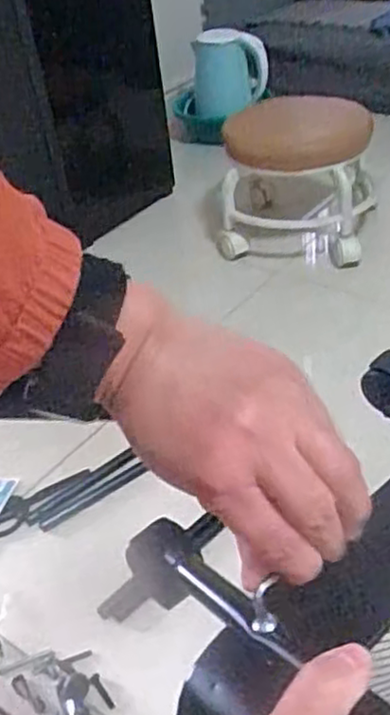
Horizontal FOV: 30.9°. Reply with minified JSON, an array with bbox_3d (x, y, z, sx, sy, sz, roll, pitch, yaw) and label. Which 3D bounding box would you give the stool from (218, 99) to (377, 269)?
[{"bbox_3d":[0.200,-0.350,1.395,0.286,0.254,0.269,5,40,15],"label":"stool"}]

